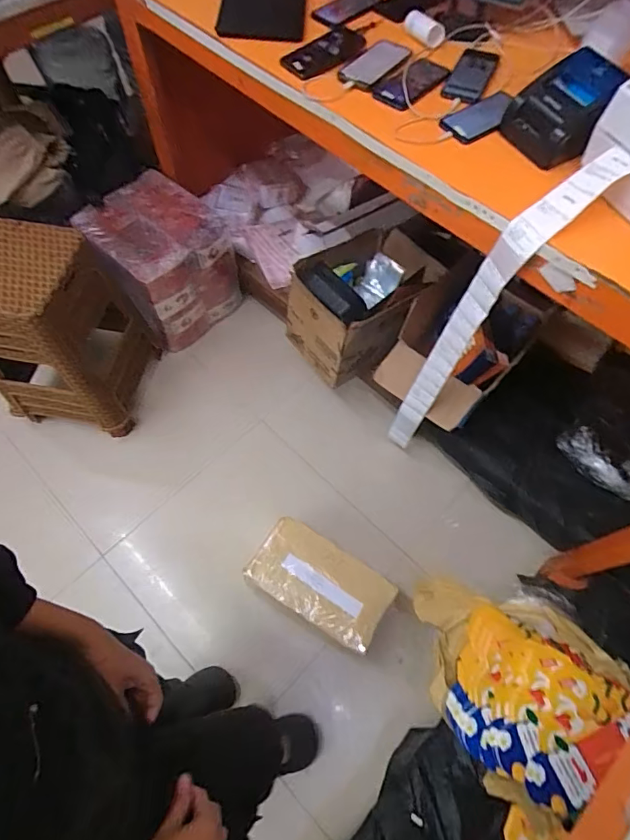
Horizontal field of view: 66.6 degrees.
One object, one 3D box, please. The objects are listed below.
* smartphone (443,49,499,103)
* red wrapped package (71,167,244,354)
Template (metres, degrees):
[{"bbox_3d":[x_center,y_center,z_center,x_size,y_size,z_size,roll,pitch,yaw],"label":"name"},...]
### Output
[{"bbox_3d":[0.310,-0.684,0.955,0.077,0.016,0.168,23,65,11],"label":"smartphone"},{"bbox_3d":[-0.522,-0.527,1.623,0.397,0.336,0.386,-40,70,-19],"label":"red wrapped package"}]

